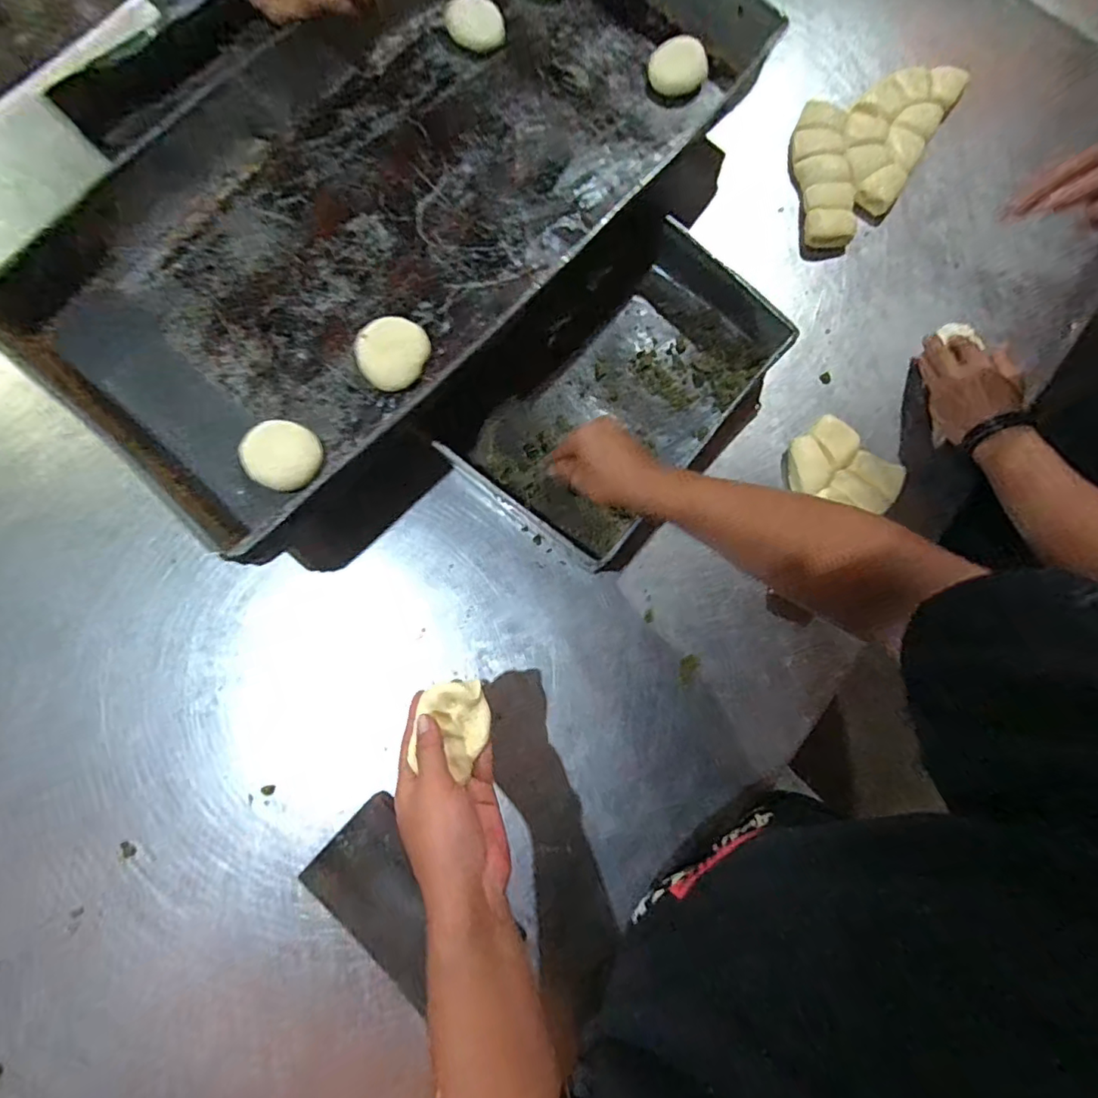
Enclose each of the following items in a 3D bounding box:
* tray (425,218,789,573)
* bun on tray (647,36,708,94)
[{"bbox_3d":[0.095,-0.171,0.617,0.234,0.051,0.366,39,81,6],"label":"tray"},{"bbox_3d":[0.150,-0.561,0.640,0.064,0.020,0.060,0,79,0],"label":"bun on tray"}]

